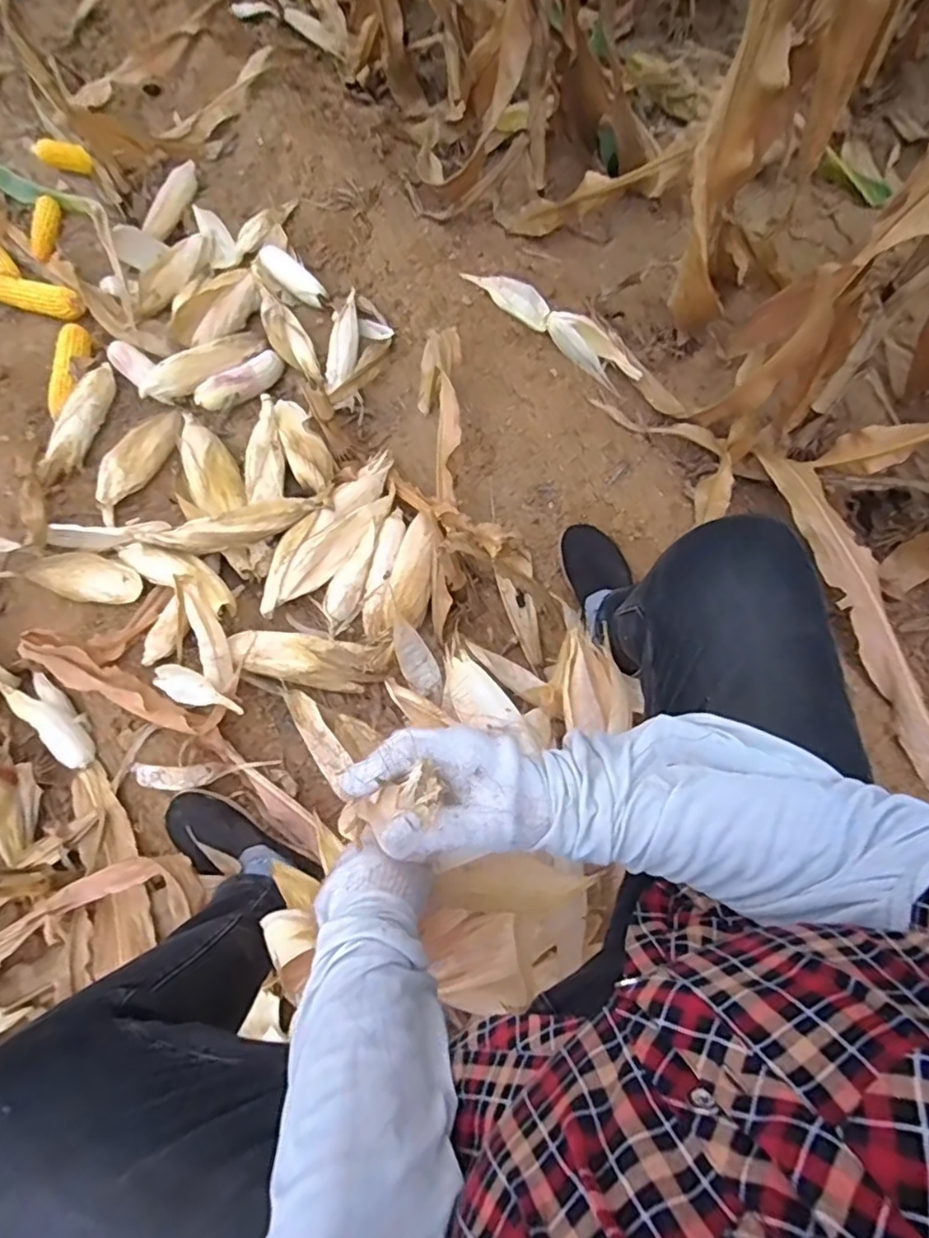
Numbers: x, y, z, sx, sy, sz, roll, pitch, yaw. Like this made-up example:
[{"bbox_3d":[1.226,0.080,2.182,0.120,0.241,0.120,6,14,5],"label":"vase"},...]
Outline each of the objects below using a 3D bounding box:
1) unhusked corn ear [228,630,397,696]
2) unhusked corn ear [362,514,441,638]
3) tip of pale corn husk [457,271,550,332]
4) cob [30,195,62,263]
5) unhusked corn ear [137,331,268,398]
[{"bbox_3d":[-0.231,0.065,0.946,0.244,0.051,0.072,5,71,5],"label":"unhusked corn ear"},{"bbox_3d":[-0.084,-0.069,0.964,0.093,0.051,0.212,26,68,9],"label":"unhusked corn ear"},{"bbox_3d":[0.077,-0.594,1.143,0.185,0.032,0.058,33,76,13],"label":"tip of pale corn husk"},{"bbox_3d":[-0.877,-0.812,1.310,0.051,0.047,0.180,-5,67,-4],"label":"cob"},{"bbox_3d":[-0.470,-0.472,1.129,0.244,0.060,0.054,-41,74,-17],"label":"unhusked corn ear"}]

